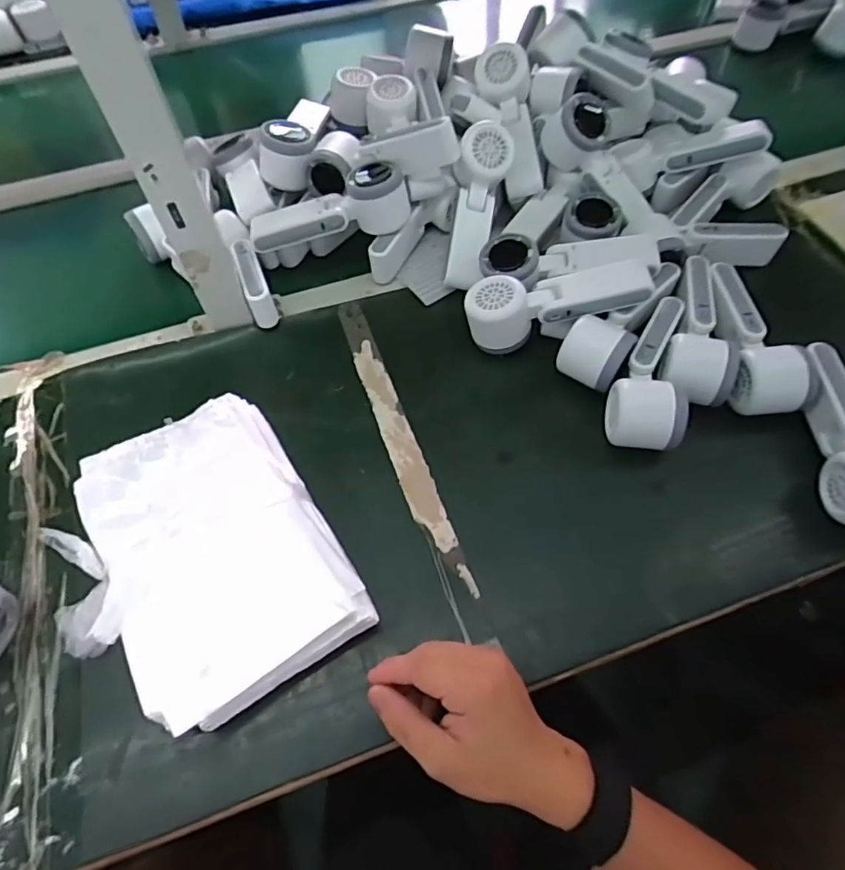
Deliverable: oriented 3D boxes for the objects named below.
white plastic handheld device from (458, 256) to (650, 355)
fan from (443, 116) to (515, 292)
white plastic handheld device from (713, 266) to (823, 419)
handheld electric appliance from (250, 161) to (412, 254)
[{"bbox_3d":[0.125,-0.126,0.525,0.166,0.049,0.058,-13,60,7],"label":"white plastic handheld device"},{"bbox_3d":[0.056,-0.233,0.579,0.054,0.051,0.170,10,88,5],"label":"fan"},{"bbox_3d":[0.303,-0.098,0.505,0.059,0.053,0.163,4,60,2],"label":"white plastic handheld device"},{"bbox_3d":[-0.096,-0.238,0.571,0.162,0.055,0.057,-8,58,-3],"label":"handheld electric appliance"}]

